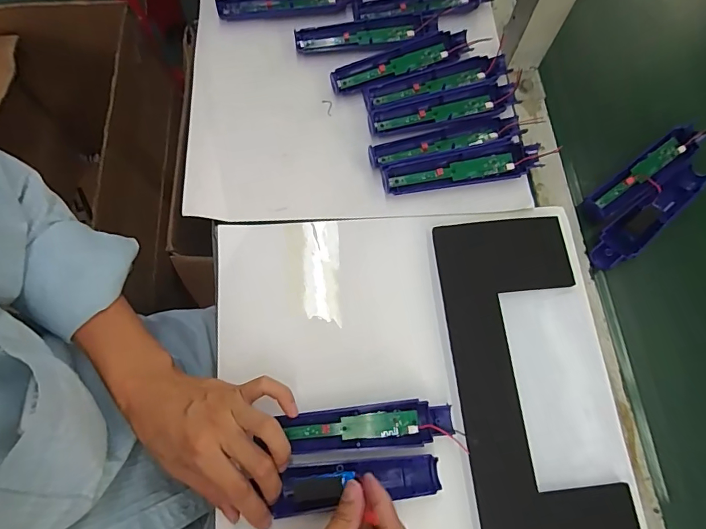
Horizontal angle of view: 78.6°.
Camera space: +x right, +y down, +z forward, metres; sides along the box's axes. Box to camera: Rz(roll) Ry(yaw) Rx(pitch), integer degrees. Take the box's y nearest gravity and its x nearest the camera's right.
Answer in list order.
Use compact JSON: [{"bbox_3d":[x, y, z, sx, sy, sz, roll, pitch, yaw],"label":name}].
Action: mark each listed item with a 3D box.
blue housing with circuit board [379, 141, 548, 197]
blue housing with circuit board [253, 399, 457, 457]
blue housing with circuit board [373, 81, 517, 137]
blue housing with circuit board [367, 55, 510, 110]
[{"bbox_3d":[0.115,-0.104,0.462,0.167,0.016,0.038,-9,69,-4],"label":"blue housing with circuit board"},{"bbox_3d":[0.013,0.144,0.381,0.145,0.011,0.038,-6,72,0],"label":"blue housing with circuit board"},{"bbox_3d":[0.100,-0.175,0.482,0.166,0.012,0.037,-12,70,-5],"label":"blue housing with circuit board"},{"bbox_3d":[0.096,-0.211,0.497,0.172,0.014,0.039,-14,70,-6],"label":"blue housing with circuit board"}]

